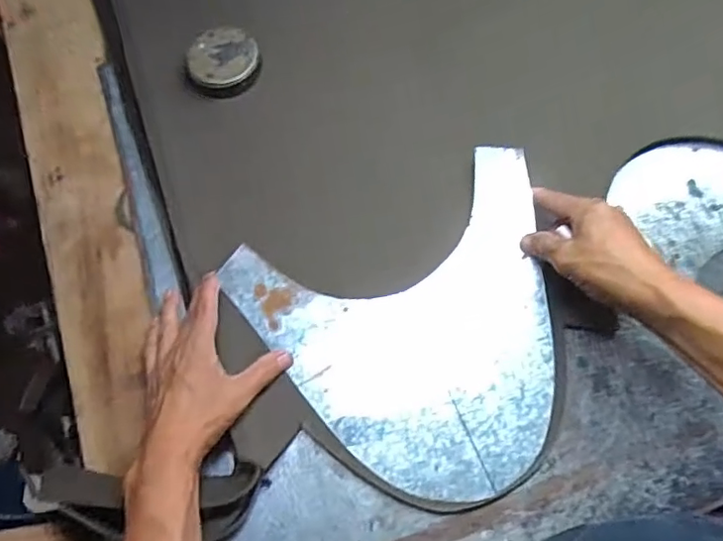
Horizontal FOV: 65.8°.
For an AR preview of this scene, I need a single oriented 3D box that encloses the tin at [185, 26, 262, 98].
[{"bbox_3d":[-0.148,-0.224,0.600,0.078,0.025,0.072,-1,72,3],"label":"tin"}]

